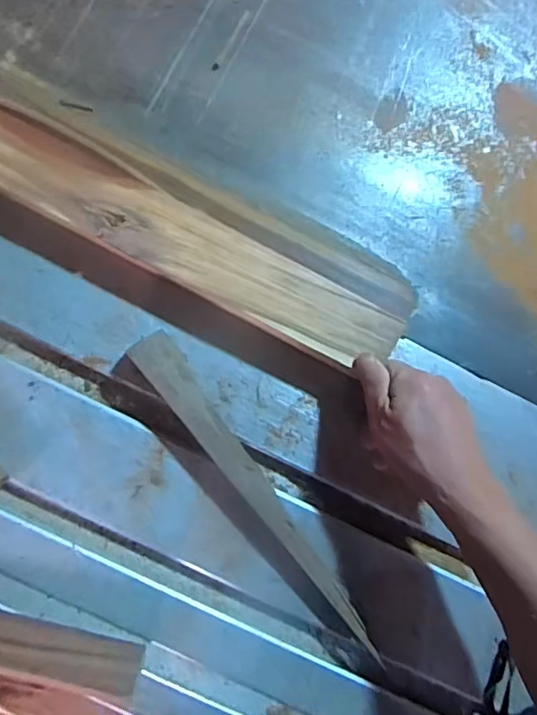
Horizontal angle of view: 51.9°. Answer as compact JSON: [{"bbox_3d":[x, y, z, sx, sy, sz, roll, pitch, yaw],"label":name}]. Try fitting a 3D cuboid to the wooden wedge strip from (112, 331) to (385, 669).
[{"bbox_3d":[-0.012,0.115,0.443,0.046,0.028,0.305,-38,91,-7],"label":"wooden wedge strip"}]

